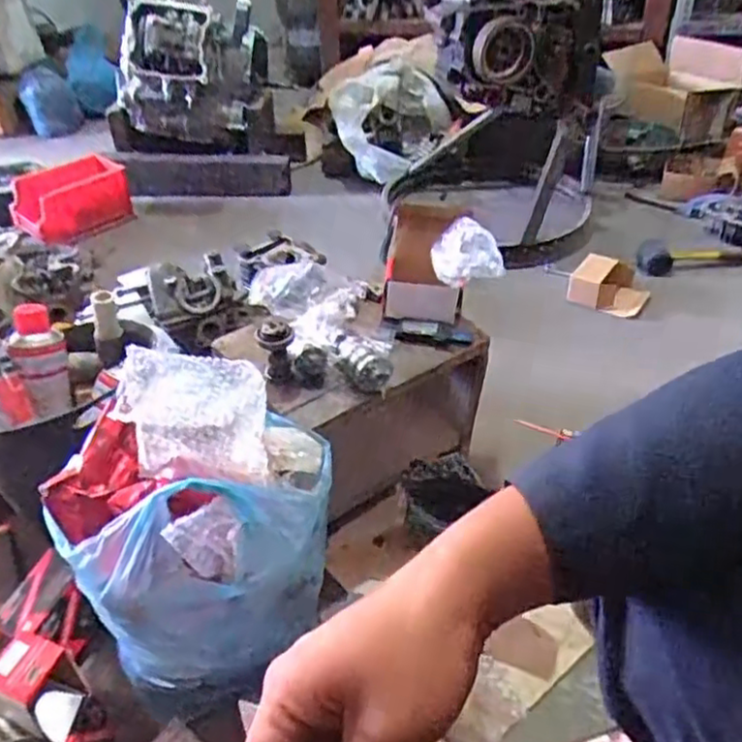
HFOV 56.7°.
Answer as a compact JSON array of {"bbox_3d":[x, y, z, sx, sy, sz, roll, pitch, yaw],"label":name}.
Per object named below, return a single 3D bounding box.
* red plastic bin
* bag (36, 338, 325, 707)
[{"bbox_3d":[-0.652,-0.379,1.491,0.243,0.133,0.131,-19,41,-20],"label":"red plastic bin"},{"bbox_3d":[-0.132,0.143,0.586,0.214,0.267,0.169,-25,43,-26],"label":"bag"}]

